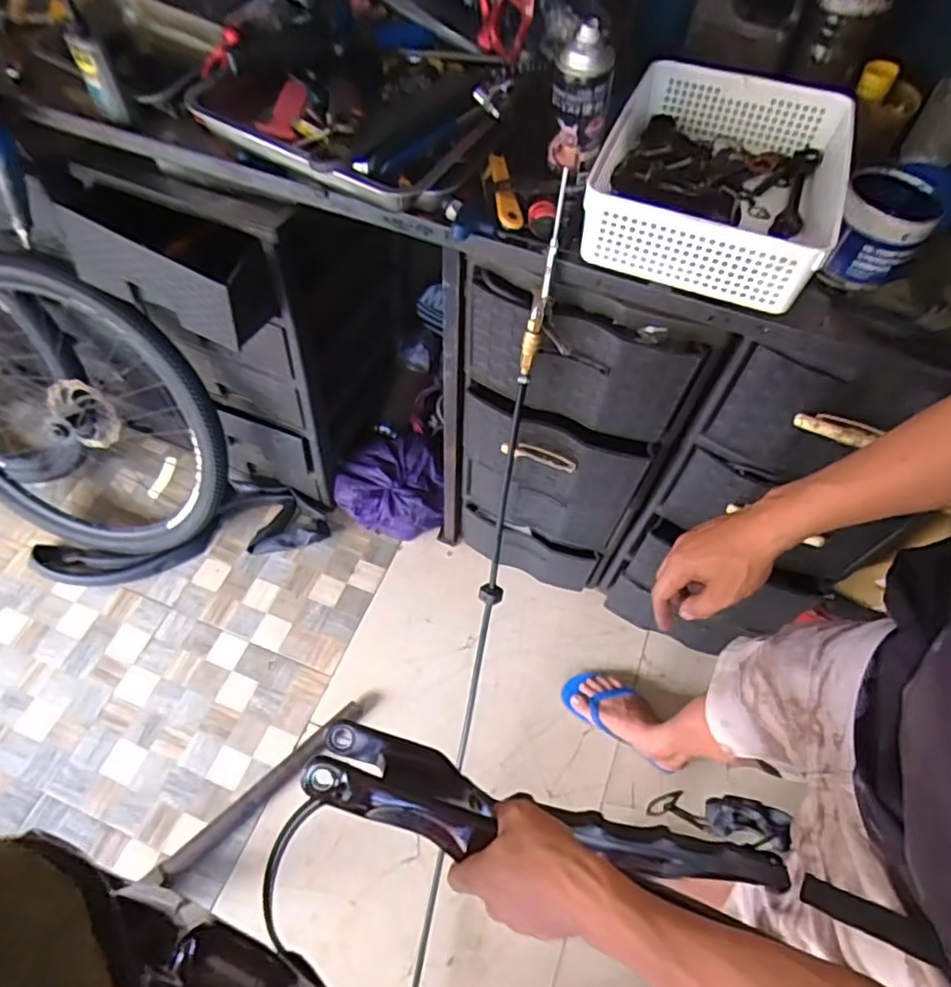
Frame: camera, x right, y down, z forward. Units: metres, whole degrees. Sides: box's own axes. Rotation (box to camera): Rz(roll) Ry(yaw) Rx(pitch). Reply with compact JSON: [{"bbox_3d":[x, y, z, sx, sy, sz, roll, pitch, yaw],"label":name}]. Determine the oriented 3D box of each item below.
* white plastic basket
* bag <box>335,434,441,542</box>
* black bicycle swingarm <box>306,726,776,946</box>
[{"bbox_3d":[0.277,-0.366,0.712,0.257,0.089,0.321,21,61,9],"label":"white plastic basket"},{"bbox_3d":[-0.204,-0.014,1.476,0.240,0.139,0.227,-2,60,-4],"label":"bag"},{"bbox_3d":[0.083,0.316,0.592,0.493,0.108,0.082,21,59,-13],"label":"black bicycle swingarm"}]

